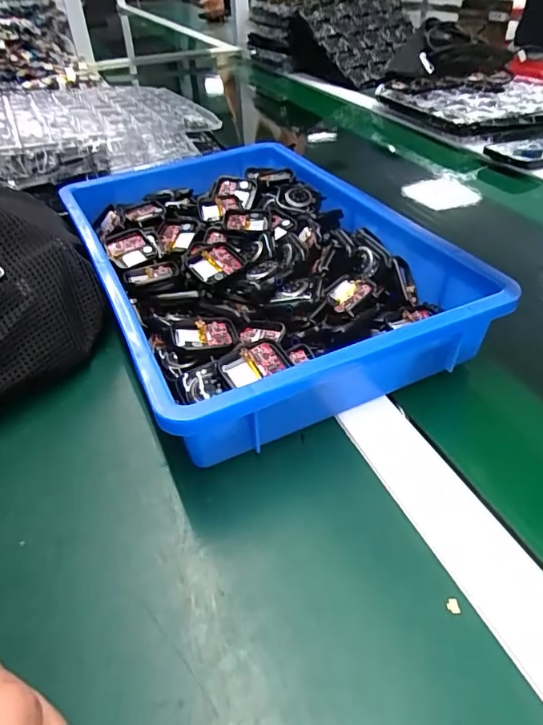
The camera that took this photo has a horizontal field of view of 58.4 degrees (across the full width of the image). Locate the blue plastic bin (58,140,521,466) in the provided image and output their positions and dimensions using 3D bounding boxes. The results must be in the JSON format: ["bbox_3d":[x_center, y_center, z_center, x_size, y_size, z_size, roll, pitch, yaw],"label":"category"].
[{"bbox_3d":[-0.022,-0.092,0.432,0.253,0.059,0.378,-20,44,-19],"label":"blue plastic bin"}]

